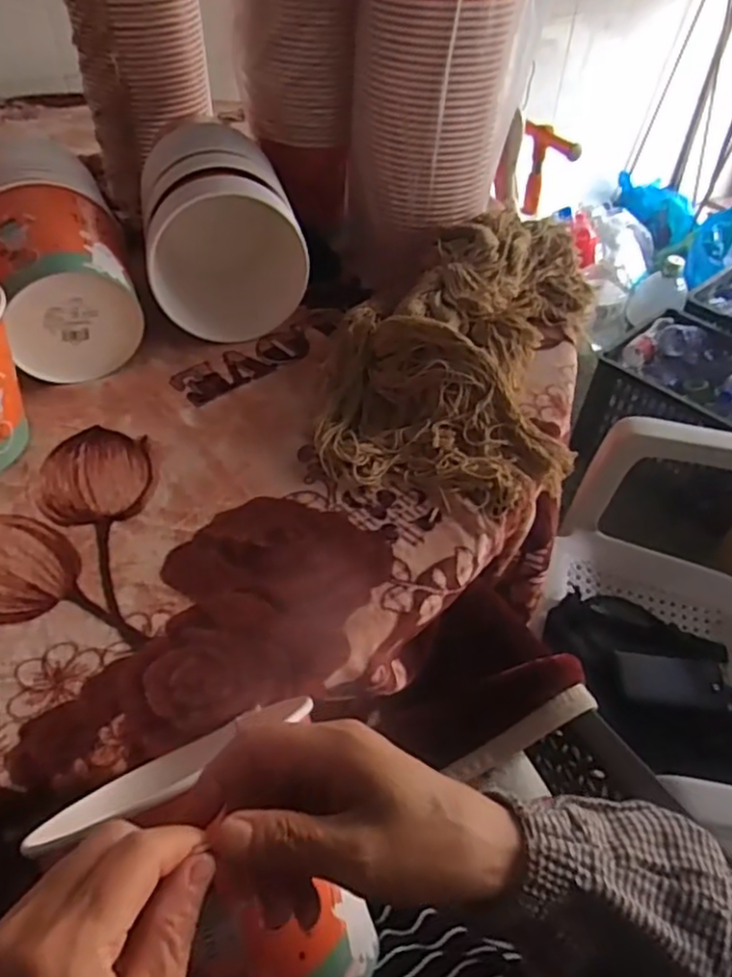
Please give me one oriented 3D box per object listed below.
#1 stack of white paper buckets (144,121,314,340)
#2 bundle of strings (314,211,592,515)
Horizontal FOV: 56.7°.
[{"bbox_3d":[-0.164,-0.281,0.758,0.160,0.166,0.165,-13,48,-15],"label":"stack of white paper buckets"},{"bbox_3d":[0.100,-0.158,0.712,0.250,0.089,0.409,13,47,9],"label":"bundle of strings"}]

